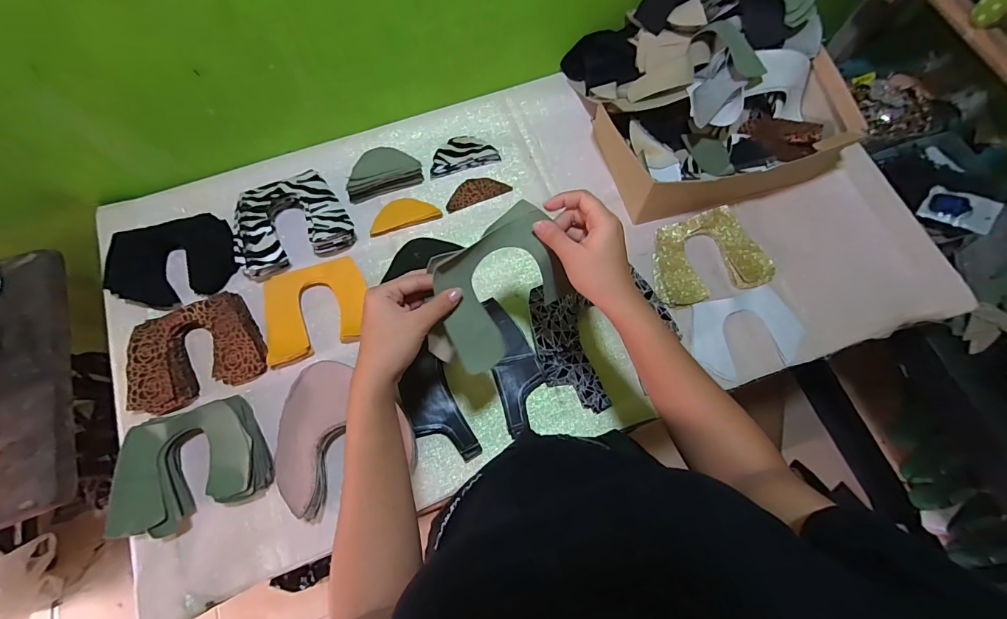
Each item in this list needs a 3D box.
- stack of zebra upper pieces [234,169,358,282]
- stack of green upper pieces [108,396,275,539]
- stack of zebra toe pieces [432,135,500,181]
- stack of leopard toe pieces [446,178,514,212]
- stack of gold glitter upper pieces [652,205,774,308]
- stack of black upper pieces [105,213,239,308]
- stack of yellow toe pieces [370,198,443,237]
[{"bbox_3d":[-0.315,-0.130,0.633,0.160,0.055,0.126,-21,73,-8],"label":"stack of zebra upper pieces"},{"bbox_3d":[-0.385,0.190,0.533,0.165,0.057,0.136,-24,74,-8],"label":"stack of green upper pieces"},{"bbox_3d":[-0.069,-0.253,0.692,0.114,0.012,0.056,-20,73,-7],"label":"stack of zebra toe pieces"},{"bbox_3d":[-0.045,-0.191,0.685,0.105,0.006,0.047,-20,73,-7],"label":"stack of leopard toe pieces"},{"bbox_3d":[0.304,-0.081,0.636,0.165,0.026,0.125,-14,73,-5],"label":"stack of gold glitter upper pieces"},{"bbox_3d":[-0.482,-0.071,0.621,0.173,0.036,0.121,-20,73,-7],"label":"stack of black upper pieces"},{"bbox_3d":[-0.155,-0.149,0.662,0.107,0.007,0.048,-16,73,-6],"label":"stack of yellow toe pieces"}]

